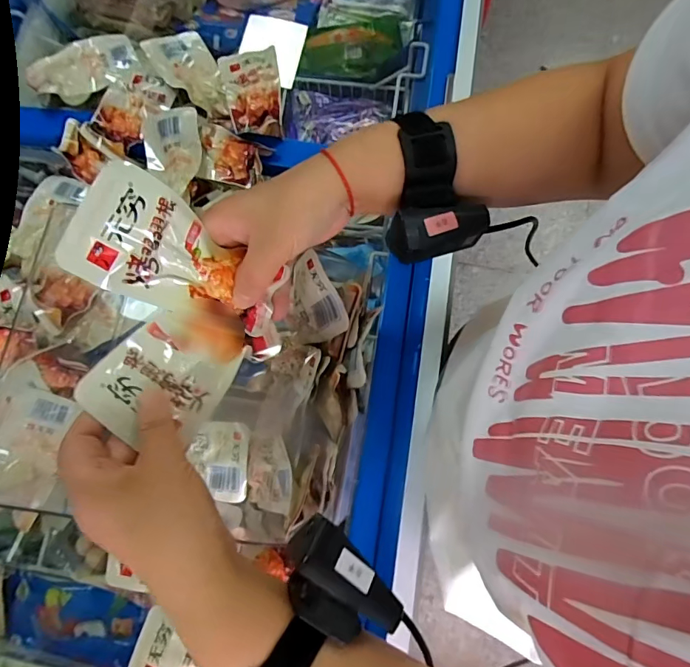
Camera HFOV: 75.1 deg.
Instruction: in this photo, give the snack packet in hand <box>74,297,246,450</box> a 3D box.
[{"bbox_3d":[-0.113,0.024,0.306,0.075,0.015,0.107,46,60,-23],"label":"snack packet in hand"}]

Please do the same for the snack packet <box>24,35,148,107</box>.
[{"bbox_3d":[-0.328,-0.336,0.565,0.129,0.017,0.073,-29,90,-15],"label":"snack packet"}]

